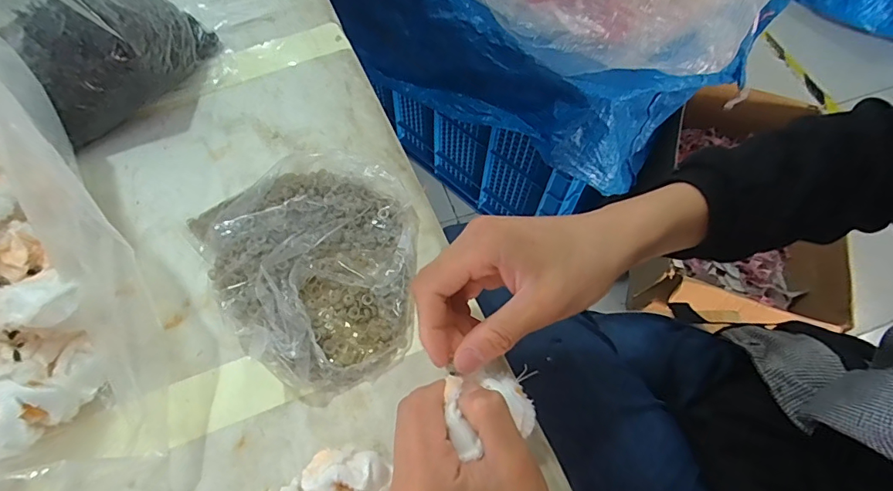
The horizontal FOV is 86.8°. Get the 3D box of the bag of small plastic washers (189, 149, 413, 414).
[{"bbox_3d":[-0.096,0.007,0.361,0.159,0.037,0.188,-35,70,-17],"label":"bag of small plastic washers"}]

